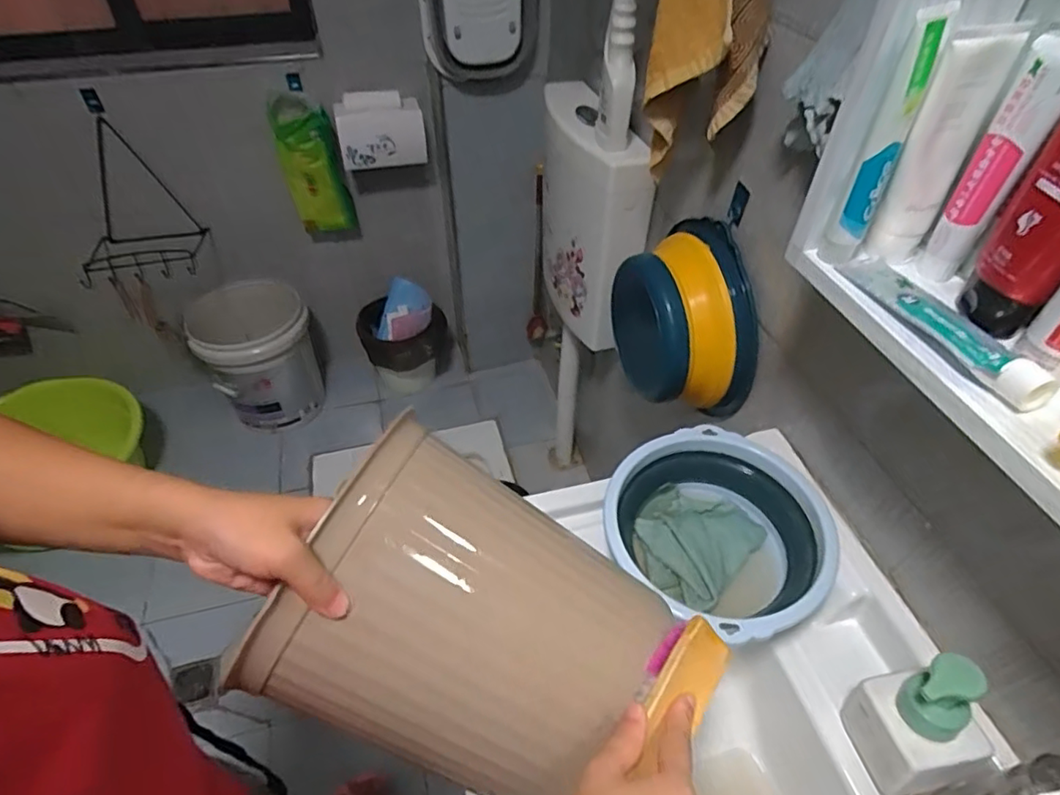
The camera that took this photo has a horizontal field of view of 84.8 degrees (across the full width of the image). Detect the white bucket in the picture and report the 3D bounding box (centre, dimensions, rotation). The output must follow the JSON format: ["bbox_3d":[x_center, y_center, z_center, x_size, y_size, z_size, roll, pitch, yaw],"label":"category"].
[{"bbox_3d":[-0.780,-0.117,1.694,0.307,0.360,0.289,-21,50,-19],"label":"white bucket"}]

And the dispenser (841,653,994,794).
[{"bbox_3d":[0.329,0.267,0.482,0.069,0.144,0.082,-9,47,-9],"label":"dispenser"}]

